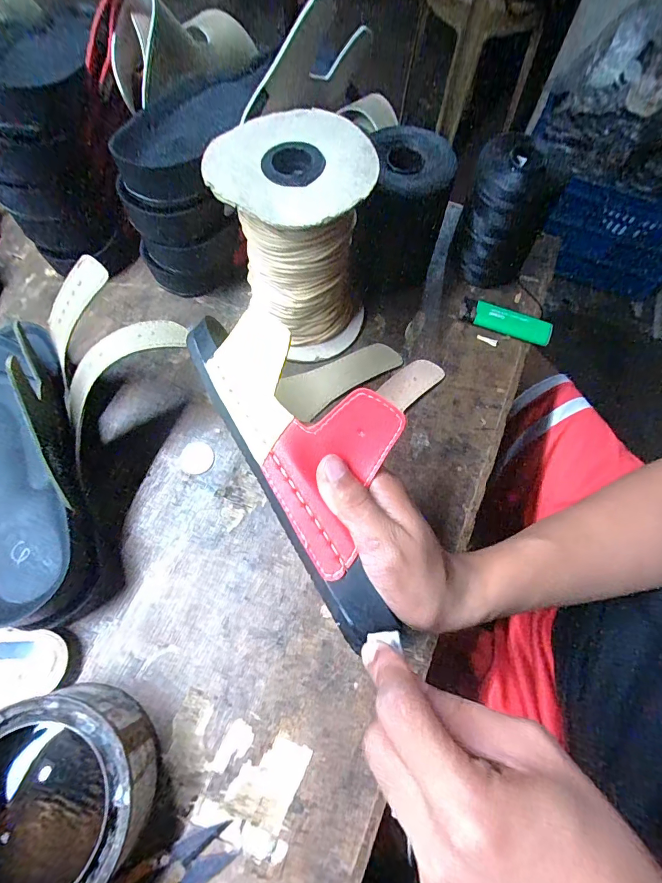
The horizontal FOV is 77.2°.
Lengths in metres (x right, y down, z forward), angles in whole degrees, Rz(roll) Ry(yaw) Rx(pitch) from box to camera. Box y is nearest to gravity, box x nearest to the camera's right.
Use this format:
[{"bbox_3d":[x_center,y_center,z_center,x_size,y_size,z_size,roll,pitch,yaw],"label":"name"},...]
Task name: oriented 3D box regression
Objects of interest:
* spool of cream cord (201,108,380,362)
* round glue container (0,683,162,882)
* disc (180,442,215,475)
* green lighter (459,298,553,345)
[{"bbox_3d":[-0.024,-0.139,0.310,0.097,0.142,0.096,1,67,-2],"label":"spool of cream cord"},{"bbox_3d":[-0.158,0.197,0.231,0.105,0.041,0.101,1,67,-2],"label":"round glue container"},{"bbox_3d":[-0.106,0.013,0.327,0.027,0.004,0.025,1,67,-2],"label":"disc"},{"bbox_3d":[0.157,-0.108,0.374,0.080,0.015,0.022,21,68,7],"label":"green lighter"}]

